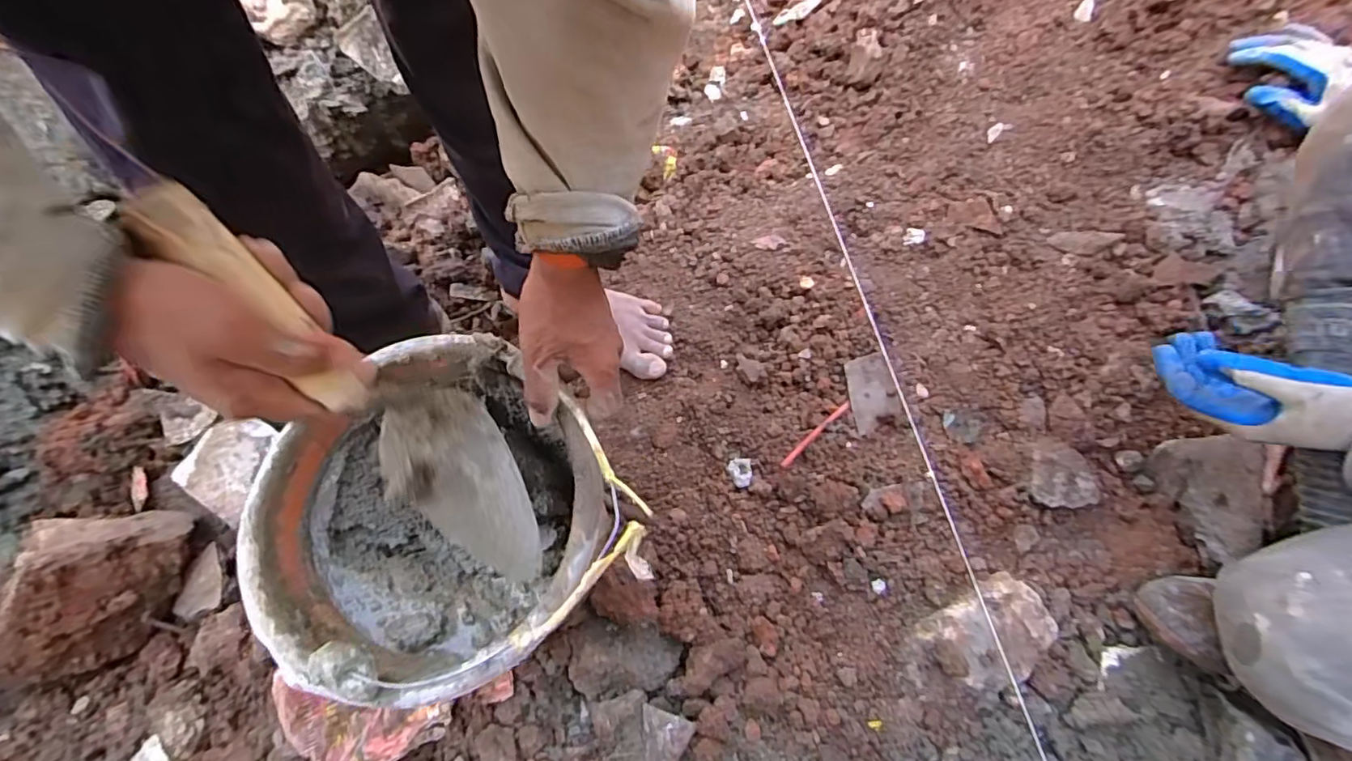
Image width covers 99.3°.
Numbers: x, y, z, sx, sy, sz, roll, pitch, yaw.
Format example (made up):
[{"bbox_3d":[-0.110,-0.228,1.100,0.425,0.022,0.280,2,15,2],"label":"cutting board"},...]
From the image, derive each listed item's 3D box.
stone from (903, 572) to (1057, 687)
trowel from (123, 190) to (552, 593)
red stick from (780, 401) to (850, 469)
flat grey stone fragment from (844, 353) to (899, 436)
[{"bbox_3d":[0.300,0.242,0.544,0.134,0.031,0.080,-26,64,-14],"label":"stone"},{"bbox_3d":[-0.183,0.012,0.359,0.075,0.296,0.070,-44,30,-18],"label":"trowel"},{"bbox_3d":[0.161,0.062,0.664,0.113,0.006,0.008,-39,68,-19],"label":"red stick"},{"bbox_3d":[0.231,0.013,0.678,0.056,0.008,0.091,-6,61,-4],"label":"flat grey stone fragment"}]

